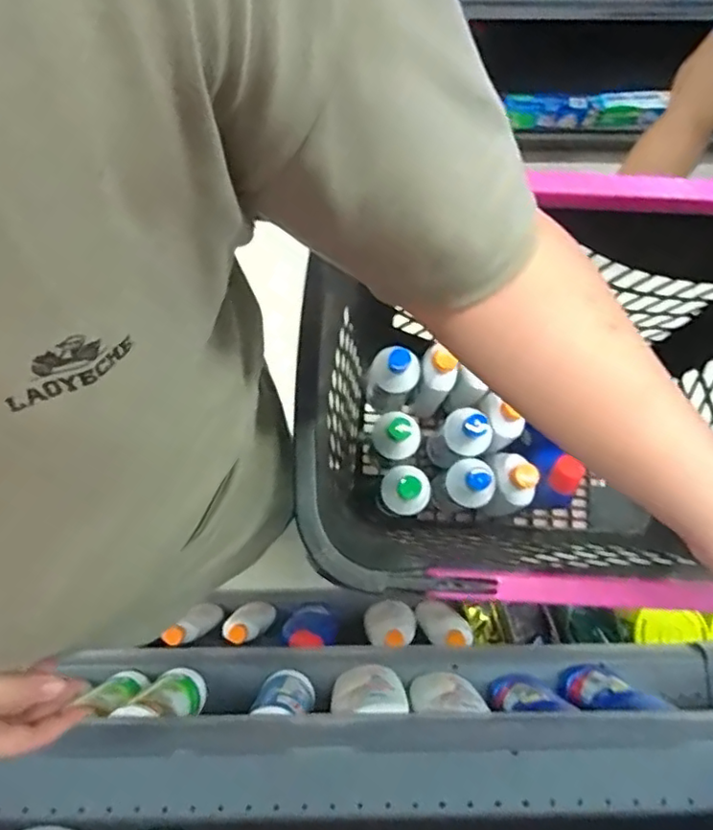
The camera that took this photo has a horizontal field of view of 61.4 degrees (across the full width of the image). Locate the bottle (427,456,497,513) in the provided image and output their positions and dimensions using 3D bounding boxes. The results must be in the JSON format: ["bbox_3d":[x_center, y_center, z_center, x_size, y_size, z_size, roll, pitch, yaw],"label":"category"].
[{"bbox_3d":[0.144,0.100,0.828,0.060,0.241,0.059,0,79,0],"label":"bottle"}]

